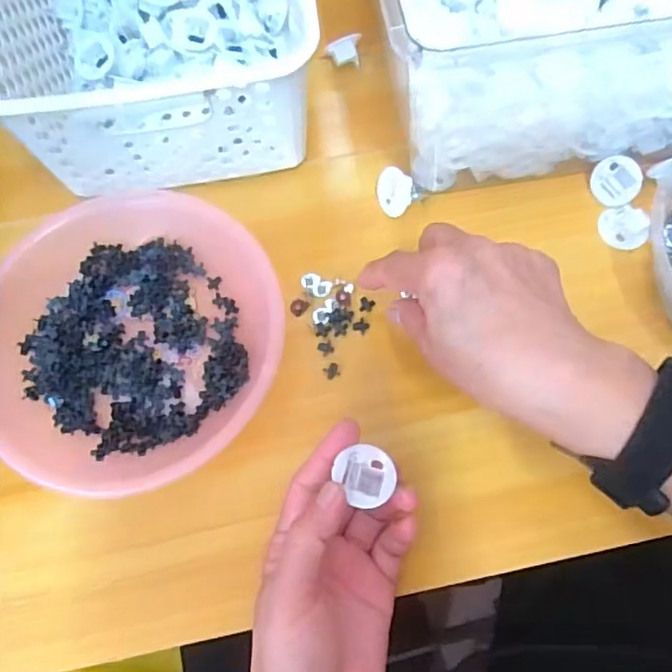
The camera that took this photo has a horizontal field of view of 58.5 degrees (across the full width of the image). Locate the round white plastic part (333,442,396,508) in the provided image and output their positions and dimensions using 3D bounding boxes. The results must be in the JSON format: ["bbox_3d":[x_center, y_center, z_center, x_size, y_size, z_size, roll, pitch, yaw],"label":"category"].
[{"bbox_3d":[0.016,0.073,0.311,0.029,0.010,0.030,5,57,-8],"label":"round white plastic part"}]

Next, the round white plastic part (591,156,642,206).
[{"bbox_3d":[0.193,-0.106,0.412,0.006,0.033,0.032,-21,104,-42],"label":"round white plastic part"}]

